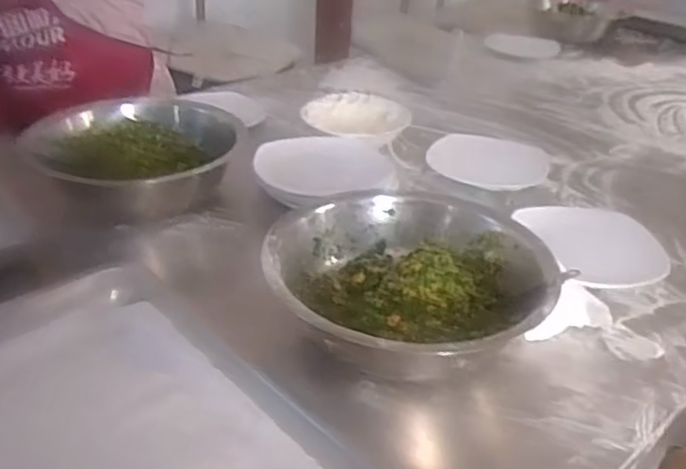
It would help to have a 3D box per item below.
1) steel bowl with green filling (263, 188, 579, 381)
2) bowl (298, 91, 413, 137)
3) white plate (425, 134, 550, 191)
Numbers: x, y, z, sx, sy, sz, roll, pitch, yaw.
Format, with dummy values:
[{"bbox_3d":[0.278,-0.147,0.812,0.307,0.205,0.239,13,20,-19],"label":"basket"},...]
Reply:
[{"bbox_3d":[0.063,0.048,0.693,0.264,0.088,0.267,4,32,-2],"label":"steel bowl with green filling"},{"bbox_3d":[0.022,-0.188,1.114,0.155,0.048,0.188,23,36,27],"label":"bowl"},{"bbox_3d":[0.228,-0.115,1.062,0.175,0.023,0.175,4,32,-2],"label":"white plate"}]

